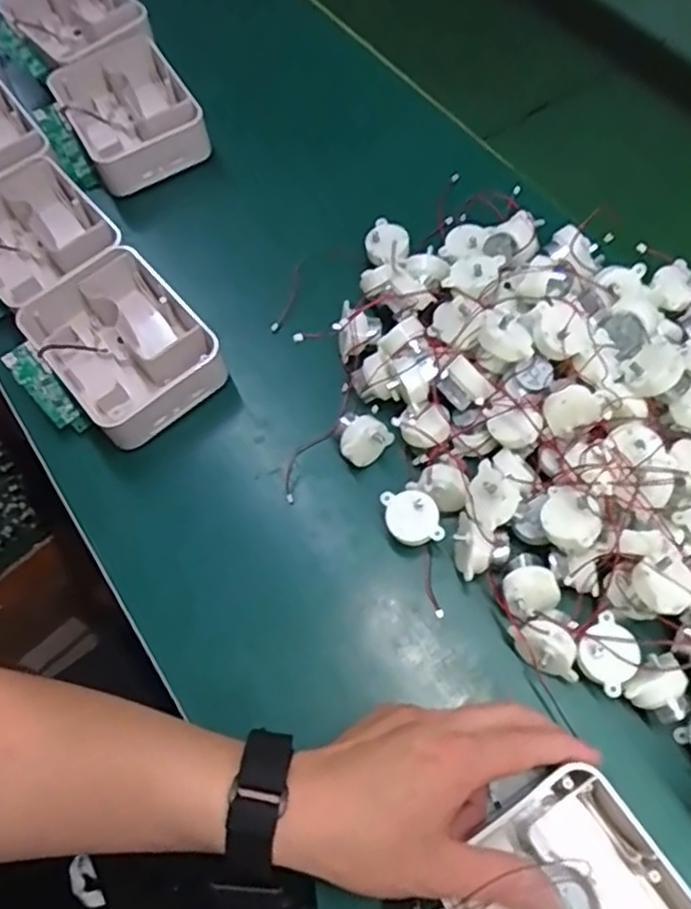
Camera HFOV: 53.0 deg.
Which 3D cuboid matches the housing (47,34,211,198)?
[{"bbox_3d":[-0.186,-0.294,0.597,0.096,0.049,0.129,-26,64,-11],"label":"housing"}]

